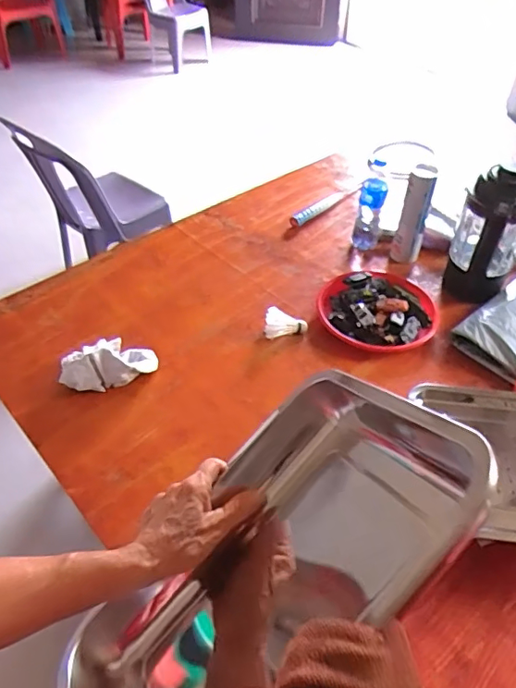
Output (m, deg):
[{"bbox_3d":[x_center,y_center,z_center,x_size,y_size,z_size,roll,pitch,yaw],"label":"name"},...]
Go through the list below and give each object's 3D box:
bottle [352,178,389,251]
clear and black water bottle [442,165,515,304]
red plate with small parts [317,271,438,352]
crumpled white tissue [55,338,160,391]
[{"bbox_3d":[0.275,-0.314,1.324,0.067,0.166,0.065,8,45,8],"label":"bottle"},{"bbox_3d":[0.488,-0.220,1.143,0.141,0.278,0.116,19,47,18],"label":"clear and black water bottle"},{"bbox_3d":[0.253,-0.079,1.155,0.232,0.047,0.235,0,44,0],"label":"red plate with small parts"},{"bbox_3d":[-0.282,0.033,1.023,0.173,0.068,0.095,-9,45,-9],"label":"crumpled white tissue"}]

